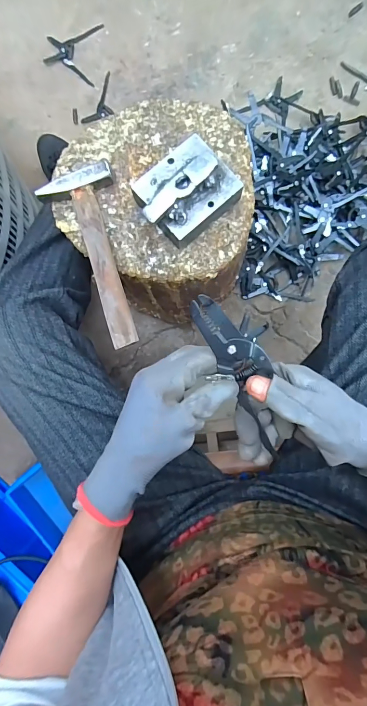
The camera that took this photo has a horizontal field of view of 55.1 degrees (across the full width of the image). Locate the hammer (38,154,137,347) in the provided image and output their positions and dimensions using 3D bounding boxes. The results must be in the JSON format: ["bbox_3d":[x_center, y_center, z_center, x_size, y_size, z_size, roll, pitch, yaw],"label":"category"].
[{"bbox_3d":[-0.097,-0.107,0.398,0.080,0.018,0.207,-17,87,3],"label":"hammer"}]

